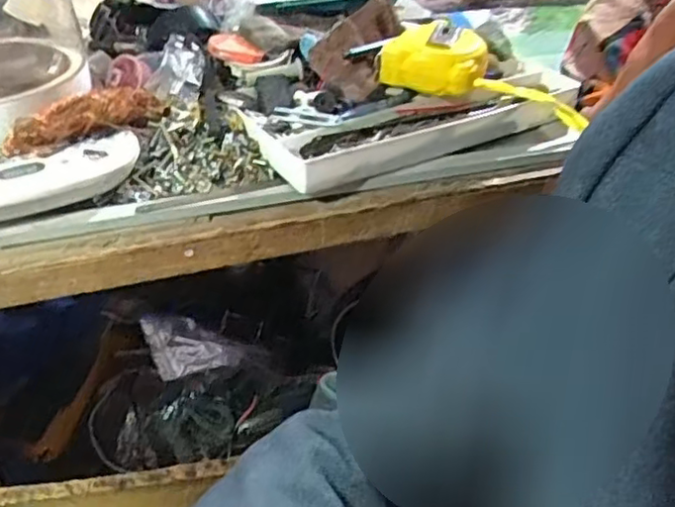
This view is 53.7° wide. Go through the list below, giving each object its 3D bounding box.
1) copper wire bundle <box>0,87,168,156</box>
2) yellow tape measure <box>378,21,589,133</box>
[{"bbox_3d":[-0.188,-0.103,0.501,0.117,0.026,0.020,-29,47,-32],"label":"copper wire bundle"},{"bbox_3d":[0.124,-0.148,0.555,0.175,0.044,0.048,18,42,-3],"label":"yellow tape measure"}]

